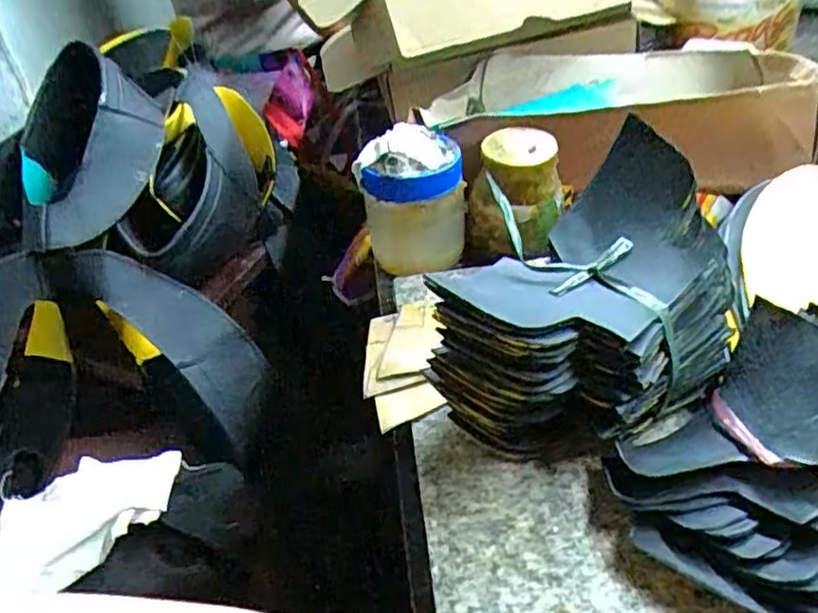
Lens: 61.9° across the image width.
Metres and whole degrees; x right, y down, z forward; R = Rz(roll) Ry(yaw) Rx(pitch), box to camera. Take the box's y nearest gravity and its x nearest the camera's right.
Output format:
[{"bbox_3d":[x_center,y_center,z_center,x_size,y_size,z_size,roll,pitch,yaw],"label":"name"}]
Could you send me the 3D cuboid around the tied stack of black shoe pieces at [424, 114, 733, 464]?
[{"bbox_3d":[0.094,0.006,0.363,0.178,0.116,0.105,-29,44,-23],"label":"tied stack of black shoe pieces"}]

